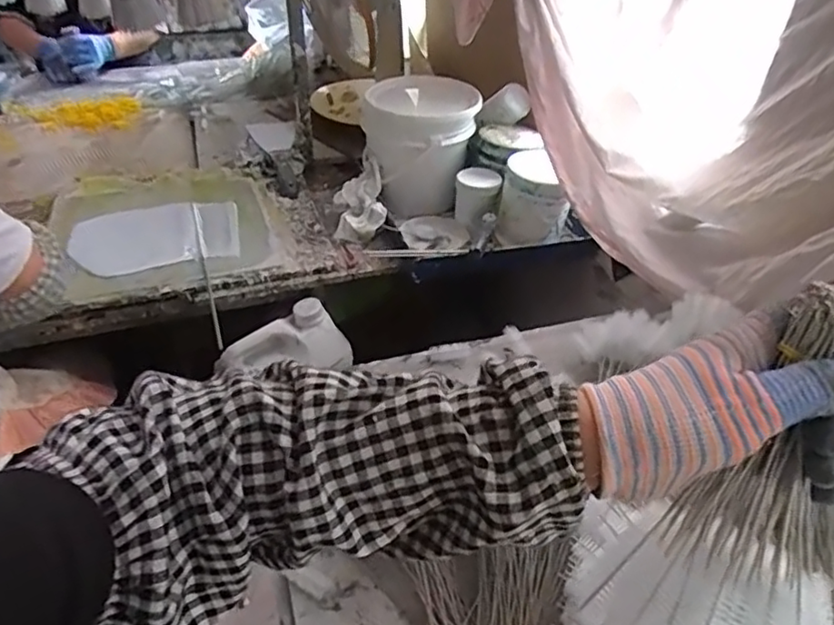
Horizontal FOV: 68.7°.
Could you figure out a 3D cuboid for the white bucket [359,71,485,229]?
[{"bbox_3d":[0.007,-0.297,1.119,0.192,0.202,0.197,3,40,1],"label":"white bucket"}]

